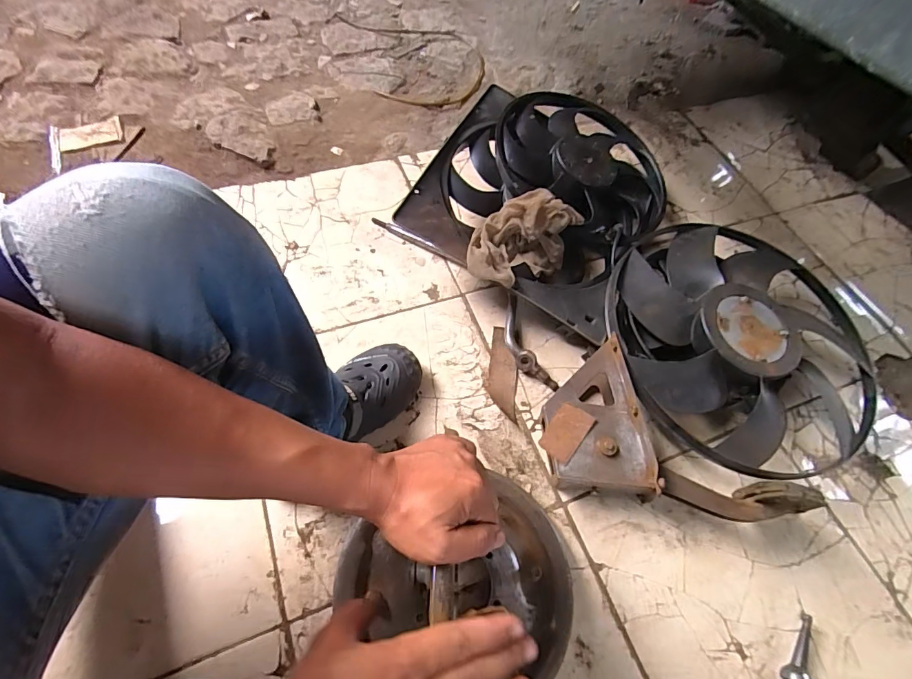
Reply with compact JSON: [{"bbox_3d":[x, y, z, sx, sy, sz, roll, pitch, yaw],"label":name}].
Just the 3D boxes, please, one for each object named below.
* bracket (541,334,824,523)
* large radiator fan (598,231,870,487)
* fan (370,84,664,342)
[{"bbox_3d":[0.318,0.143,0.687,0.358,0.106,0.223,13,60,6],"label":"bracket"},{"bbox_3d":[0.493,0.010,0.783,0.478,0.115,0.456,27,63,12],"label":"large radiator fan"},{"bbox_3d":[0.183,-0.297,0.889,0.426,0.145,0.530,29,61,10],"label":"fan"}]

